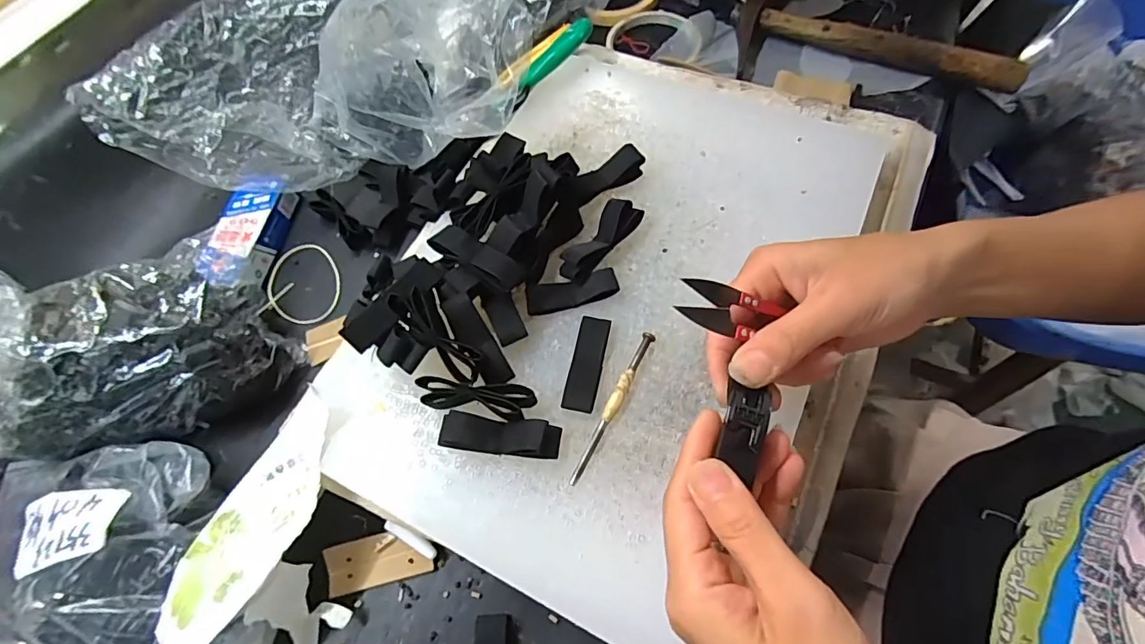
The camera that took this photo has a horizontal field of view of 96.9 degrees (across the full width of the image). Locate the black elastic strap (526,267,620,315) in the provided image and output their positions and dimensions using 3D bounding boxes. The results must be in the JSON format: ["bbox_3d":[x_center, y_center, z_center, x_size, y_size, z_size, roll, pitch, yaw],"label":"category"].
[{"bbox_3d":[0.000,-0.018,0.312,0.056,0.010,0.018,-14,64,-1],"label":"black elastic strap"}]

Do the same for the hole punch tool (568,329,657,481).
[{"bbox_3d":[0.023,0.046,0.281,0.007,0.008,0.094,25,69,16],"label":"hole punch tool"}]

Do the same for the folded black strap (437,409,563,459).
[{"bbox_3d":[-0.039,0.061,0.273,0.063,0.017,0.018,5,65,8],"label":"folded black strap"}]

